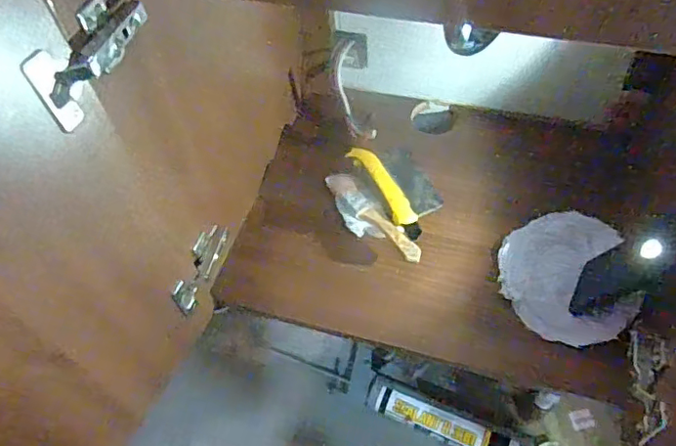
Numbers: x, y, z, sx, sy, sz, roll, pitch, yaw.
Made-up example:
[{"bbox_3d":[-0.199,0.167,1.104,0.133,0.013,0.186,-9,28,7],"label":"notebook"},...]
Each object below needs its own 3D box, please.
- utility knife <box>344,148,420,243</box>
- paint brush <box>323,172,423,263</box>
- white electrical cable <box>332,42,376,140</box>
[{"bbox_3d":[0.062,-0.047,0.725,0.029,0.017,0.161,-25,56,-13],"label":"utility knife"},{"bbox_3d":[0.037,-0.002,0.717,0.050,0.026,0.169,-30,57,-17],"label":"paint brush"},{"bbox_3d":[0.020,-0.202,0.851,0.043,0.029,0.158,-12,84,-4],"label":"white electrical cable"}]

